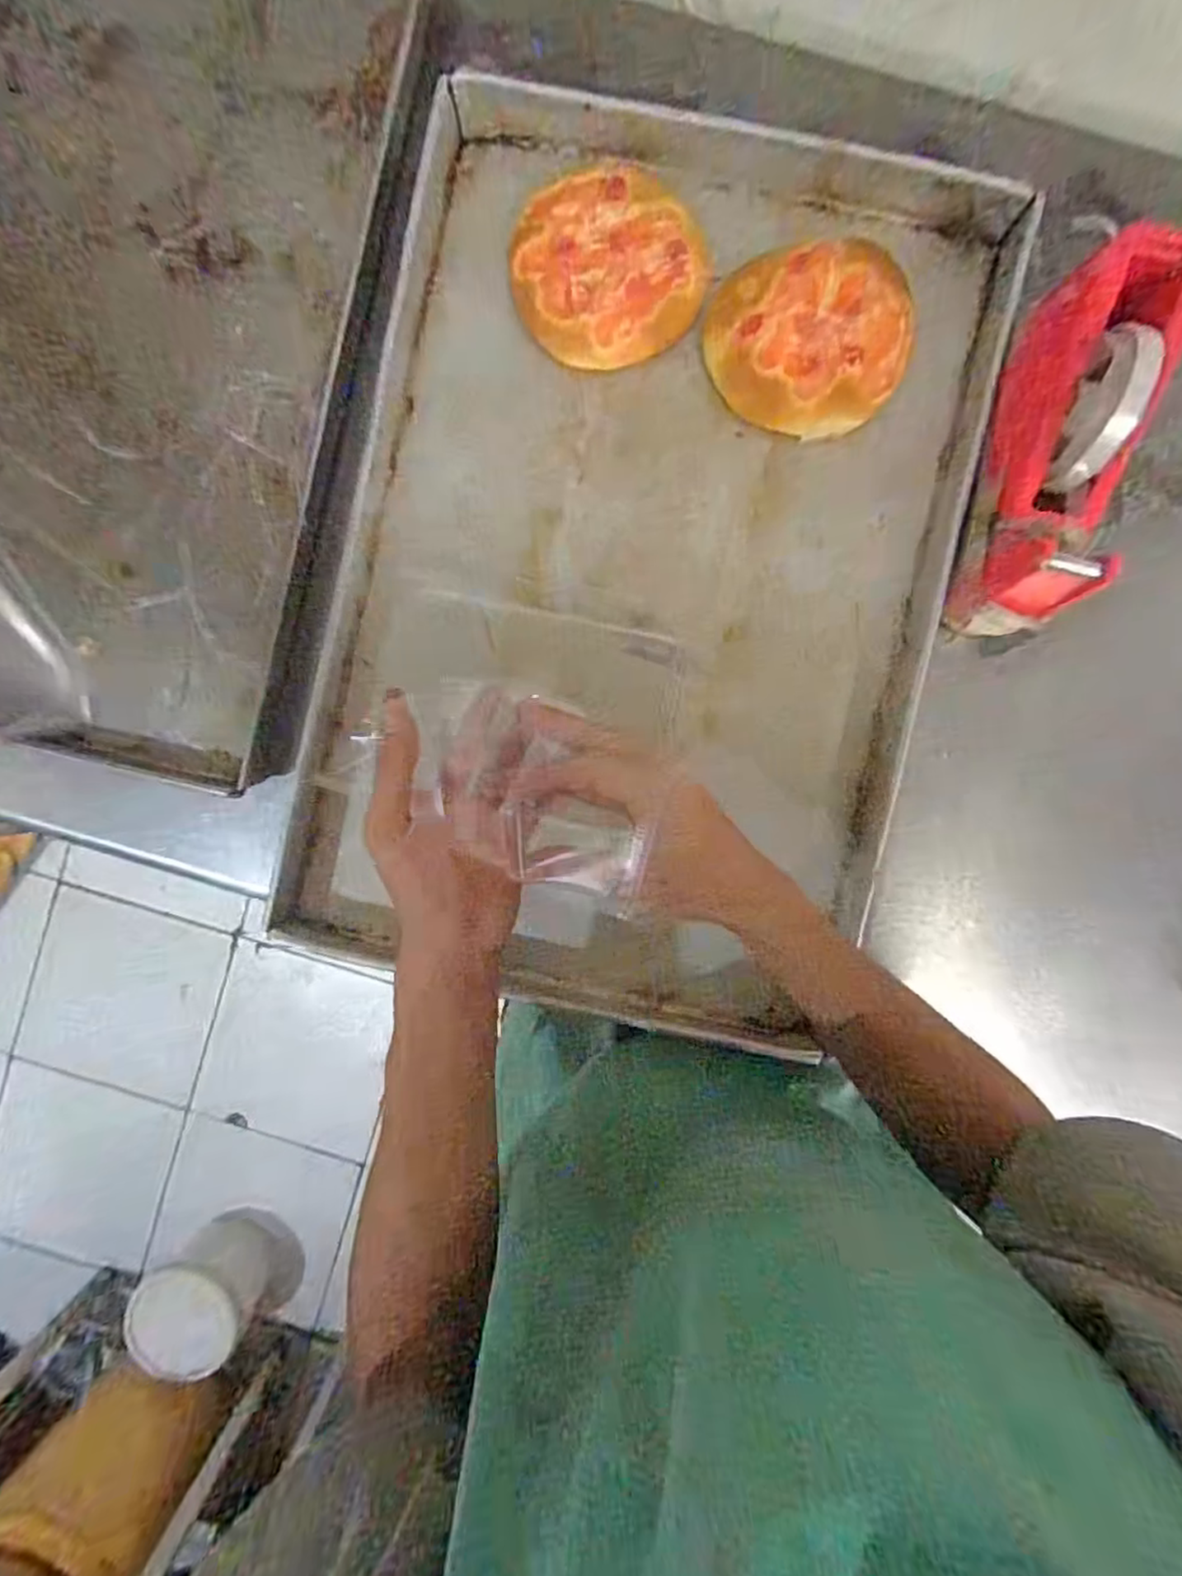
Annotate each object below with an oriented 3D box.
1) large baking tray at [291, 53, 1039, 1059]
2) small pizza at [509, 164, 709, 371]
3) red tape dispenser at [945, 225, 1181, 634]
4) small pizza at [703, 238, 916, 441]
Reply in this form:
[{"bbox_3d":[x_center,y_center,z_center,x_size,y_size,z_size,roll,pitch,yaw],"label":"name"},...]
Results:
[{"bbox_3d":[0.044,-0.168,0.456,0.410,0.044,0.588,12,94,-1],"label":"large baking tray"},{"bbox_3d":[0.011,-0.356,0.452,0.124,0.025,0.123,0,93,1],"label":"small pizza"},{"bbox_3d":[0.287,-0.199,0.407,0.080,0.116,0.193,10,93,1],"label":"red tape dispenser"},{"bbox_3d":[0.147,-0.303,0.451,0.135,0.034,0.113,-5,93,2],"label":"small pizza"}]

